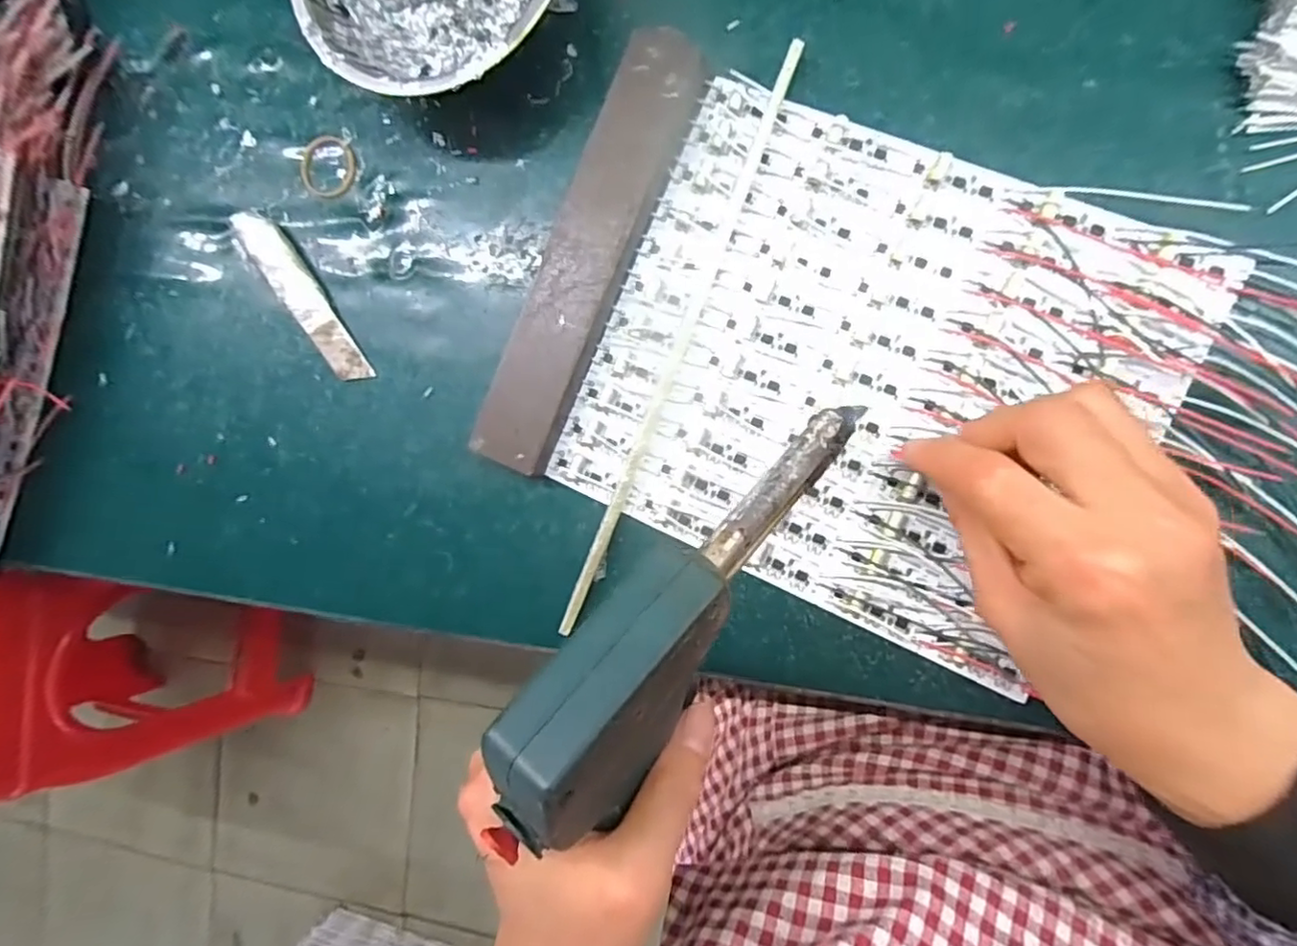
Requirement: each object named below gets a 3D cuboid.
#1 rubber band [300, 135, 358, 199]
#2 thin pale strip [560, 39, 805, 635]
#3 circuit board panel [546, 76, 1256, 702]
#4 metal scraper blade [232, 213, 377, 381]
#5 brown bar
[{"bbox_3d":[-0.160,-0.153,0.310,0.028,0.004,0.030,0,91,10],"label":"rubber band"},{"bbox_3d":[0.012,-0.054,0.279,0.008,0.009,0.273,22,94,9],"label":"thin pale strip"},{"bbox_3d":[0.093,-0.041,0.268,0.225,0.007,0.193,24,95,9],"label":"circuit board panel"},{"bbox_3d":[-0.174,-0.088,0.313,0.020,0.004,0.101,-36,89,3],"label":"metal scraper blade"},{"bbox_3d":[-0.027,-0.097,0.282,0.035,0.017,0.199,23,95,9],"label":"brown bar"}]

